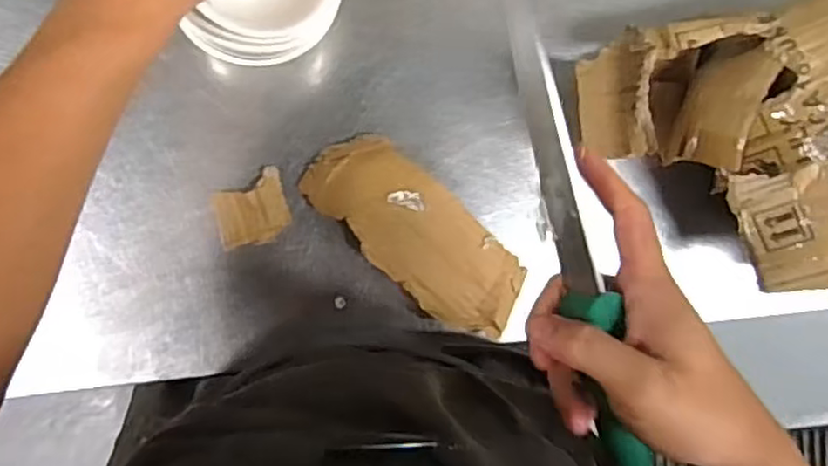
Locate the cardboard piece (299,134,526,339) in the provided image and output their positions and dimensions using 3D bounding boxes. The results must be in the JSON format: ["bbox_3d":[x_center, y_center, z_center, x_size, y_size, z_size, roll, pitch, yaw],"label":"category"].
[{"bbox_3d":[0.004,0.001,0.514,0.181,0.030,0.073,43,86,-4],"label":"cardboard piece"}]

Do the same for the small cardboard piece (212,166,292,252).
[{"bbox_3d":[-0.120,-0.017,0.511,0.053,0.010,0.051,-15,91,-6],"label":"small cardboard piece"}]

